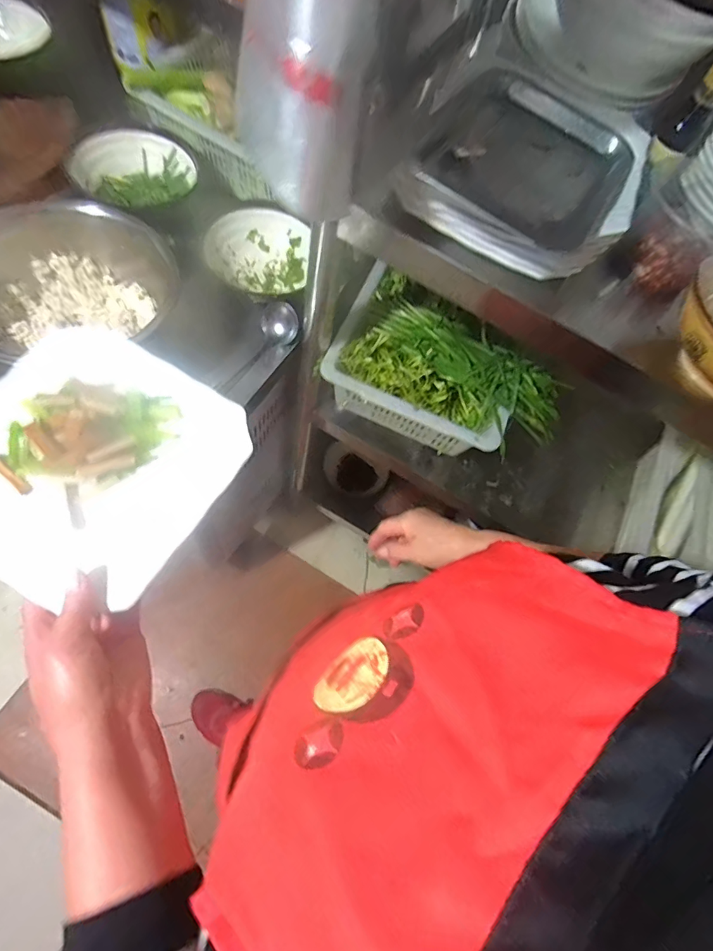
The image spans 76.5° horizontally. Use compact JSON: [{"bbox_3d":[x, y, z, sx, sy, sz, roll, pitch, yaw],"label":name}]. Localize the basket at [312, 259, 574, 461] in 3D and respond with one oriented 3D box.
[{"bbox_3d":[0.147,-0.155,0.781,0.378,0.132,0.218,27,69,12],"label":"basket"}]

